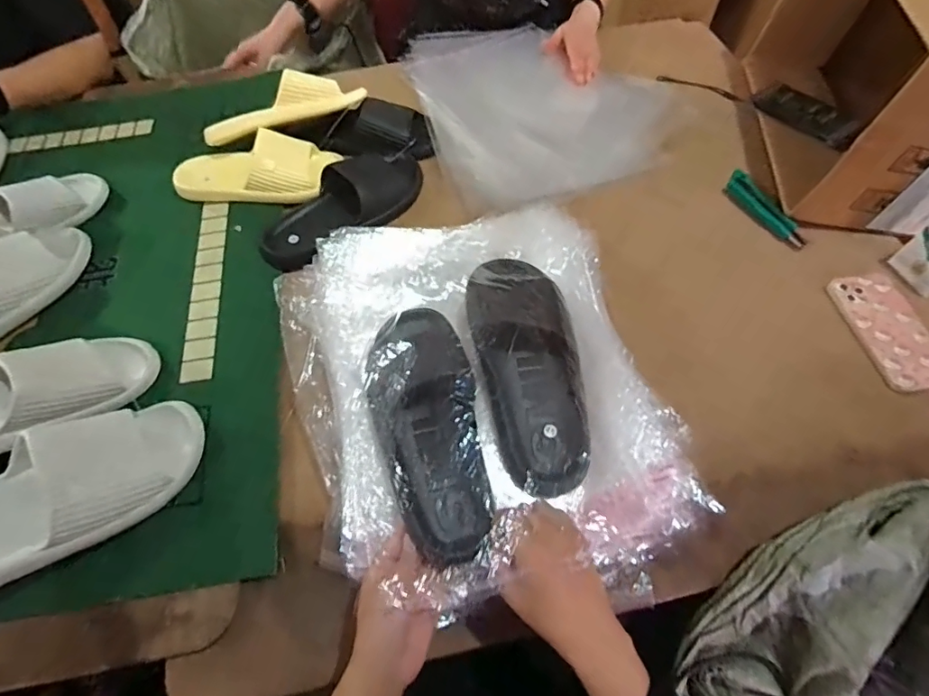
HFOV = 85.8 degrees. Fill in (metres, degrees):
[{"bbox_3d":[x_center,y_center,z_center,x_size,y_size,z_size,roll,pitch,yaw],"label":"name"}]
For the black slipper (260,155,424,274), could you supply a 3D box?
[{"bbox_3d":[-0.177,-0.210,0.730,0.261,0.054,0.122,-26,62,-14],"label":"black slipper"}]

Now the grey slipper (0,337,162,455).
[{"bbox_3d":[-0.489,0.055,0.525,0.292,0.067,0.106,-30,62,-30],"label":"grey slipper"}]

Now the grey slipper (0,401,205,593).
[{"bbox_3d":[-0.401,0.149,0.484,0.289,0.078,0.115,-31,77,-31],"label":"grey slipper"}]

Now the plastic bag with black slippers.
[{"bbox_3d":[0.009,0.039,0.536,0.377,0.101,0.437,-16,60,-9],"label":"plastic bag with black slippers"}]

